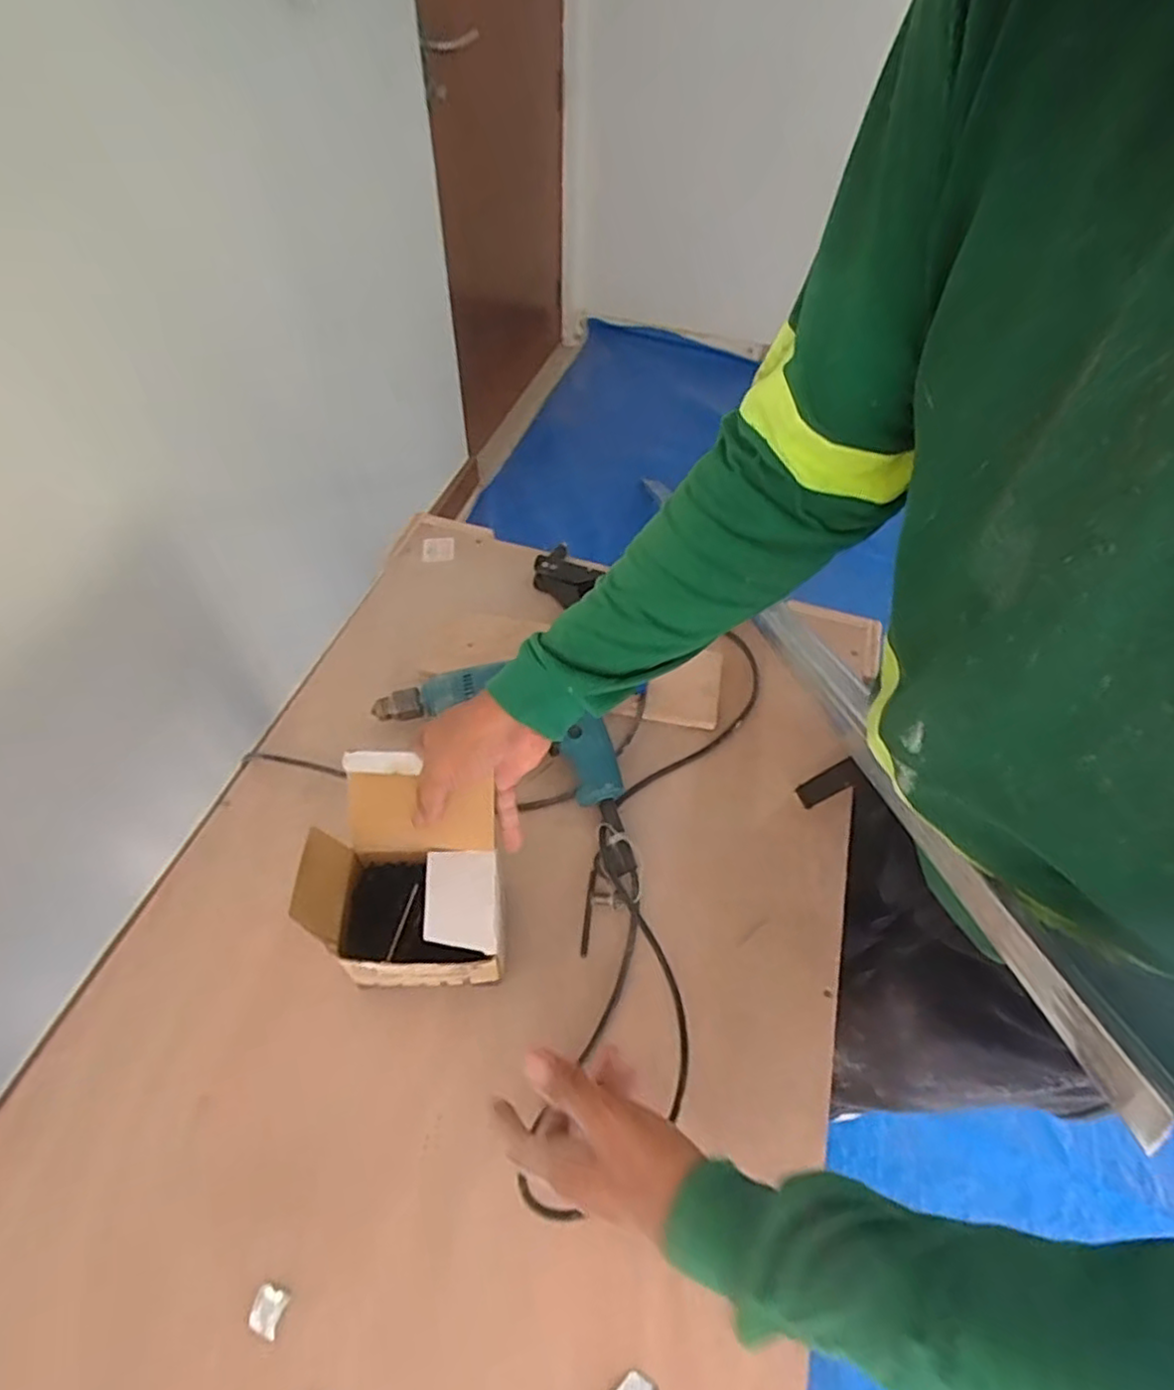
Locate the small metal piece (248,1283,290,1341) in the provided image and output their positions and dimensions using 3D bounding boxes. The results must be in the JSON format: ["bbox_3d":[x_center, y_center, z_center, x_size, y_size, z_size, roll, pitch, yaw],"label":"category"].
[{"bbox_3d":[-0.212,0.409,0.452,0.021,0.004,0.023,14,53,7],"label":"small metal piece"}]

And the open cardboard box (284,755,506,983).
[{"bbox_3d":[-0.141,0.140,0.545,0.145,0.129,0.143,2,52,-2],"label":"open cardboard box"}]

